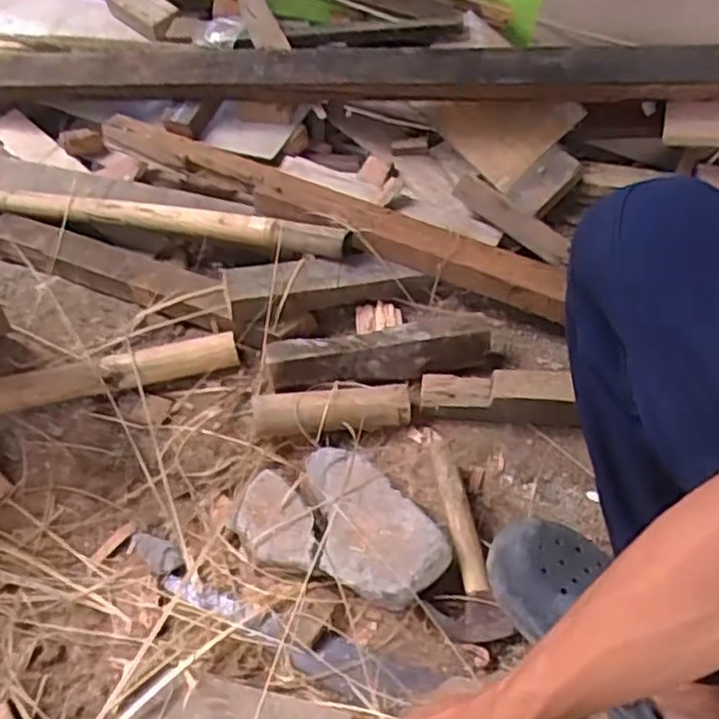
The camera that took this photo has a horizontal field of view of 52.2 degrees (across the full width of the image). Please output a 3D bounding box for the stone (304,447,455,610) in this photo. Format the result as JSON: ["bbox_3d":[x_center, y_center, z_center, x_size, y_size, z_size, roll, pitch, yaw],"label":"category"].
[{"bbox_3d":[-0.002,0.173,0.776,0.112,0.041,0.188,-39,62,-22],"label":"stone"}]

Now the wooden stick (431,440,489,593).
[{"bbox_3d":[0.106,0.168,0.800,0.024,0.020,0.166,-12,68,-5],"label":"wooden stick"}]

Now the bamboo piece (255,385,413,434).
[{"bbox_3d":[-0.033,0.063,0.876,0.185,0.052,0.051,-3,55,1],"label":"bamboo piece"}]

